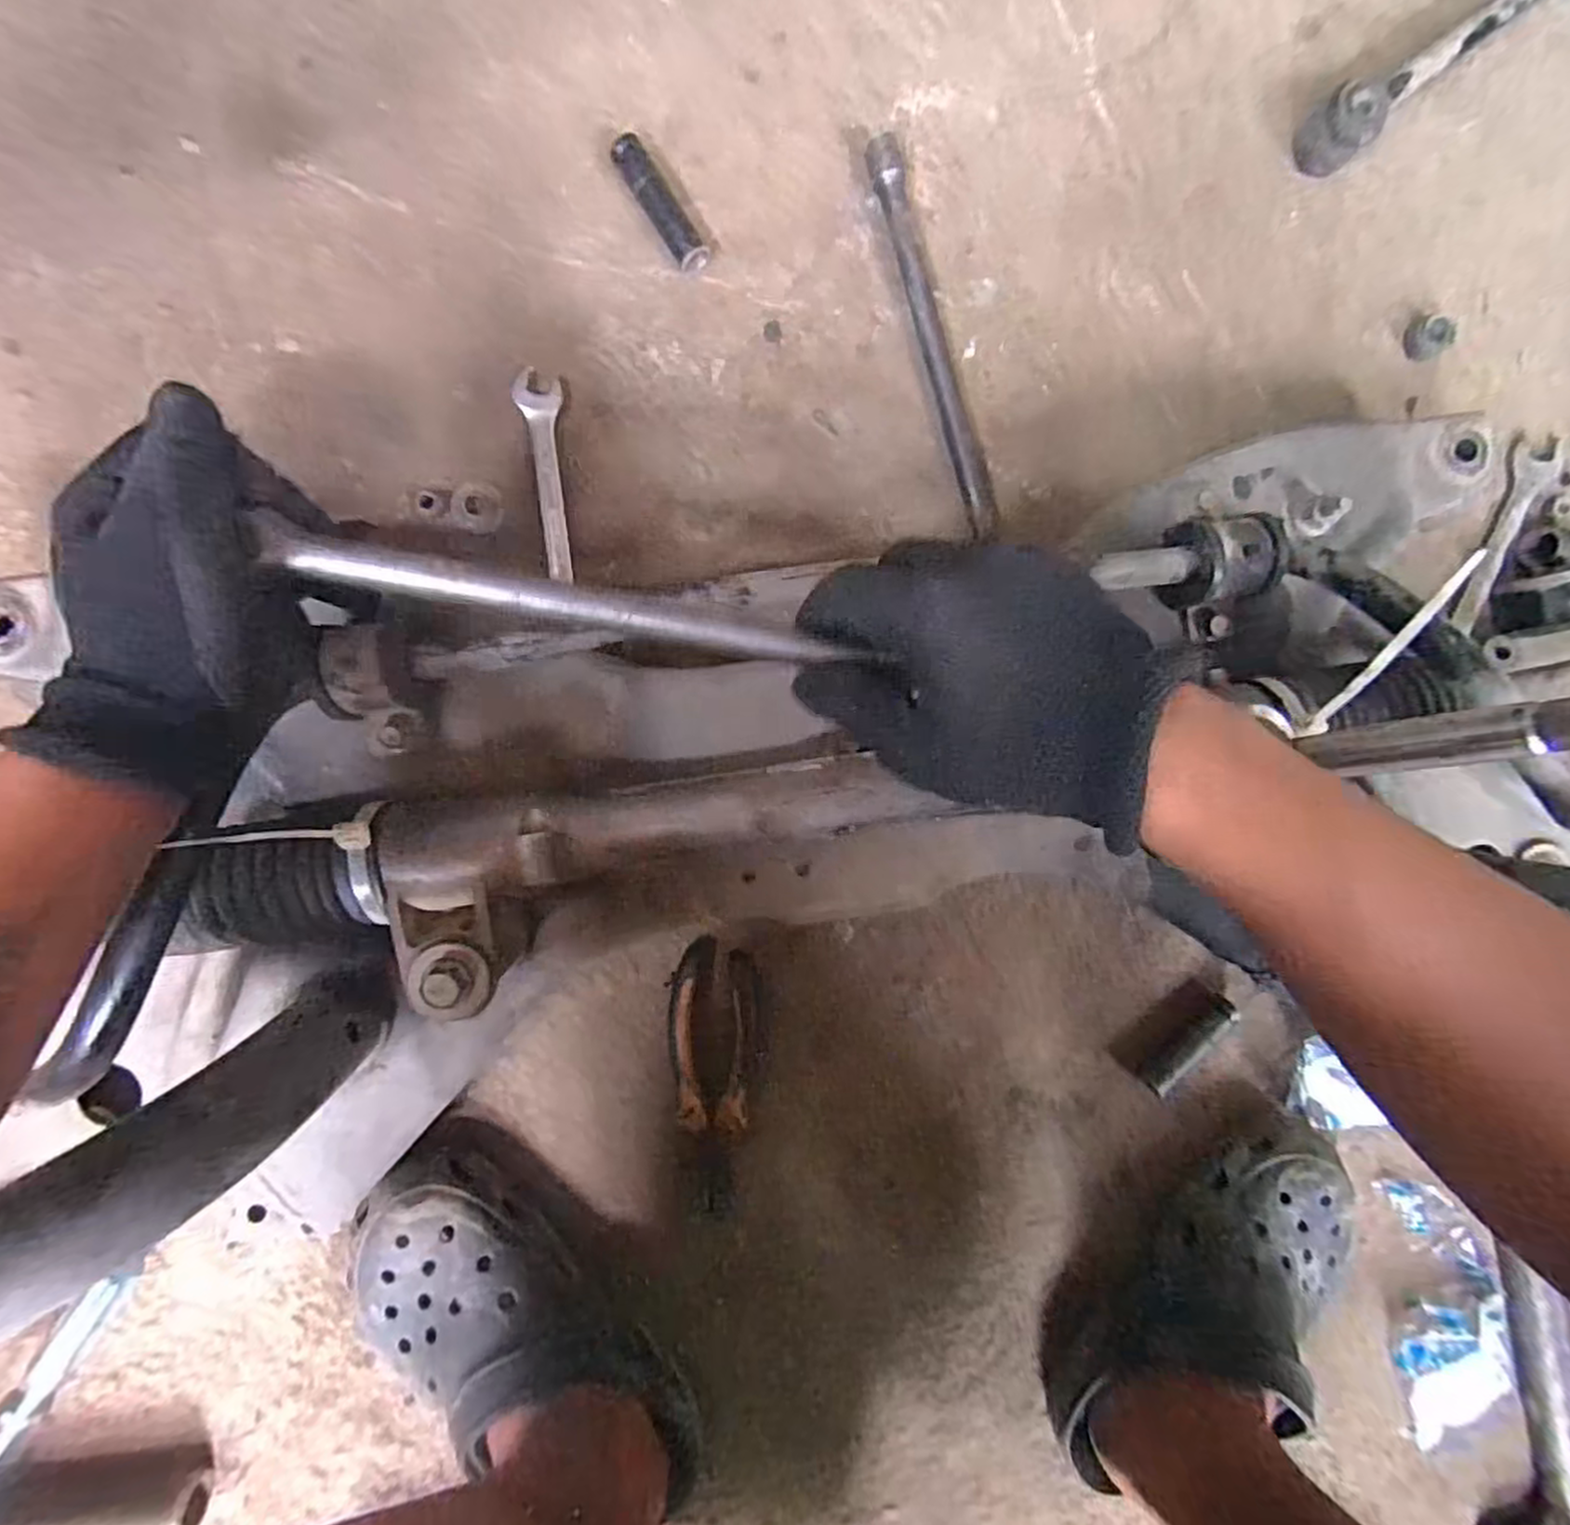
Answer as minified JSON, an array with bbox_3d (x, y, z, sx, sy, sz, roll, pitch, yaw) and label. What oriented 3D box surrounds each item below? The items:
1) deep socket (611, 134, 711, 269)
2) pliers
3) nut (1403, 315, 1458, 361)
[{"bbox_3d":[-0.075,-0.334,0.437,0.018,0.020,0.078,-35,96,-4],"label":"deep socket"},{"bbox_3d":[-0.042,0.200,0.465,0.059,0.018,0.168,-1,93,-6],"label":"pliers"},{"bbox_3d":[0.431,-0.285,0.486,0.032,0.013,0.026,-31,95,-4],"label":"nut"}]

